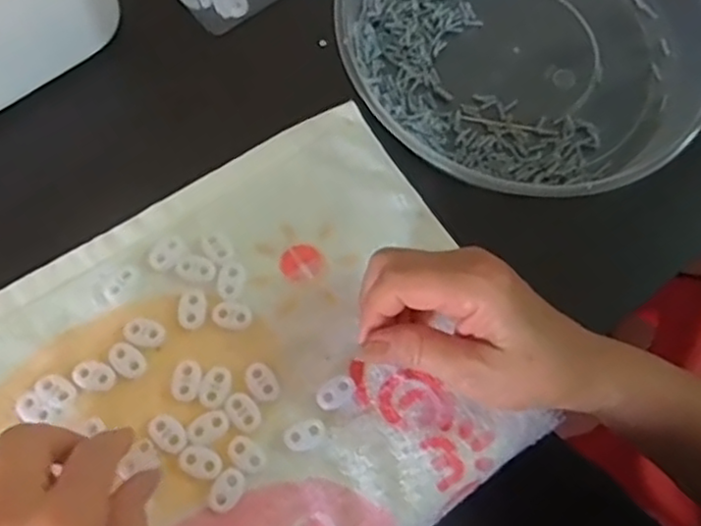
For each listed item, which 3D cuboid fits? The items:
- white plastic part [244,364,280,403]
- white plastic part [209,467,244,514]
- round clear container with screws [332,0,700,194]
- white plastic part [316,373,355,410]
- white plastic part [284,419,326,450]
[{"bbox_3d":[-0.047,0.064,0.370,0.014,0.004,0.022,-38,76,-13],"label":"white plastic part"},{"bbox_3d":[-0.063,0.115,0.352,0.014,0.004,0.022,22,72,5],"label":"white plastic part"},{"bbox_3d":[0.107,-0.151,0.441,0.219,0.039,0.235,1,71,-2],"label":"round clear container with screws"},{"bbox_3d":[-0.008,0.069,0.372,0.022,0.004,0.015,-38,76,-13],"label":"white plastic part"},{"bbox_3d":[-0.024,0.090,0.364,0.021,0.004,0.014,-19,73,-8],"label":"white plastic part"}]

